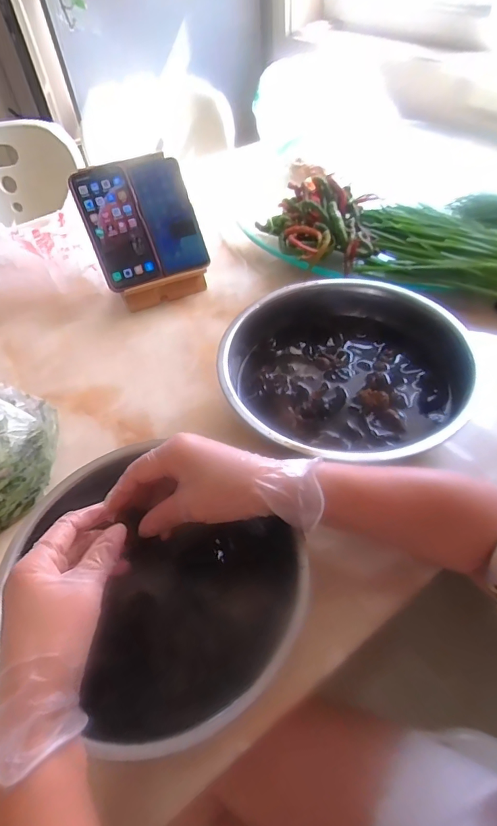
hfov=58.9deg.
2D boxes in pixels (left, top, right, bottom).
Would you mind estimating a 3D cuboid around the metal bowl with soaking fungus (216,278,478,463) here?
[{"bbox_3d":[0.098,-0.036,0.480,0.243,0.090,0.245,-2,50,3],"label":"metal bowl with soaking fungus"}]

